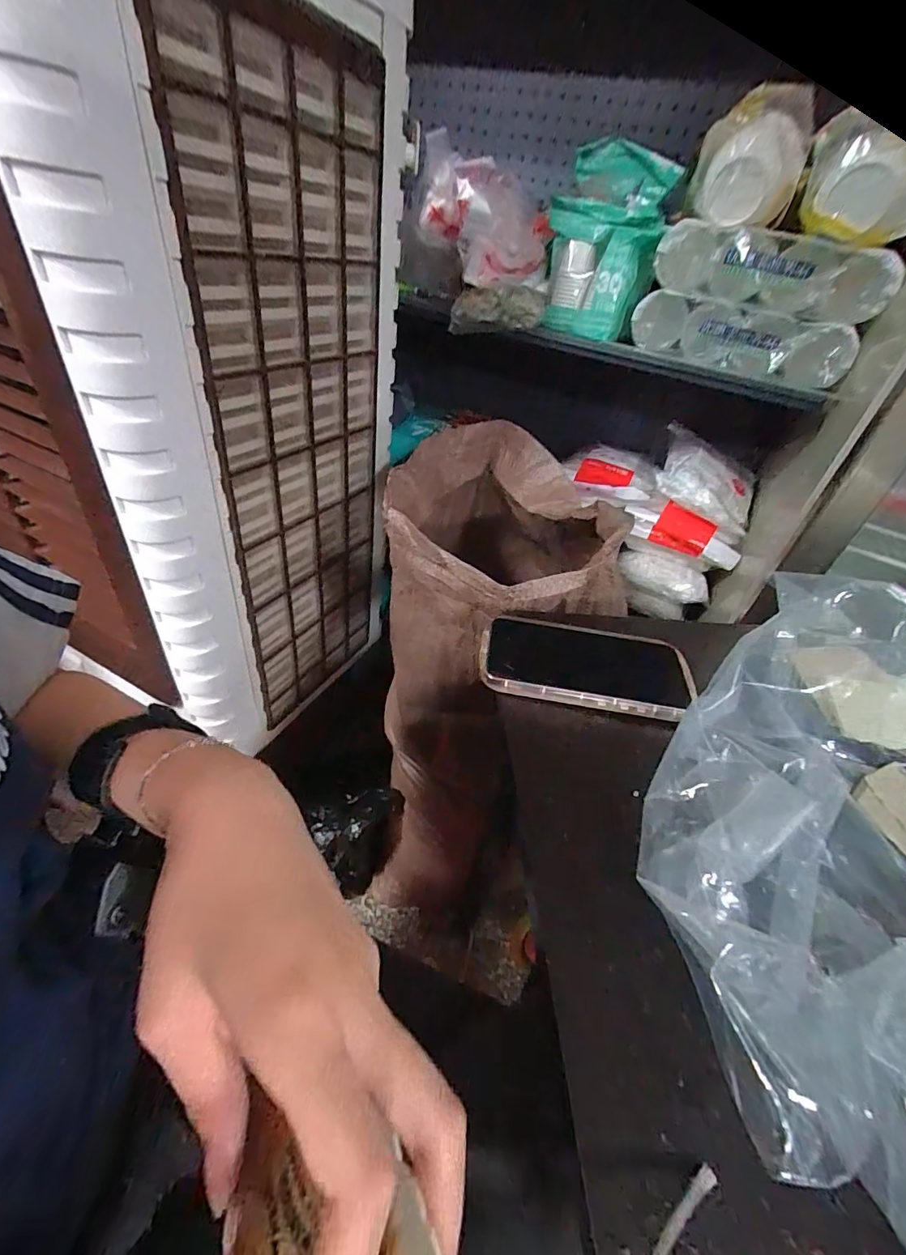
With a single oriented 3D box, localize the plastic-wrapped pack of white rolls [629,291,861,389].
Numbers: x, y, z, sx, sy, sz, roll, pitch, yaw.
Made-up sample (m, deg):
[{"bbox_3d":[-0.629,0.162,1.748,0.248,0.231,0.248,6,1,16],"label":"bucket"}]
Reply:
[{"bbox_3d":[0.392,-0.400,0.646,0.276,0.071,0.073,21,43,15],"label":"plastic-wrapped pack of white rolls"}]

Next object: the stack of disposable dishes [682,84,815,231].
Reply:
[{"bbox_3d":[0.353,-0.554,0.556,0.122,0.114,0.084,20,42,14],"label":"stack of disposable dishes"}]

